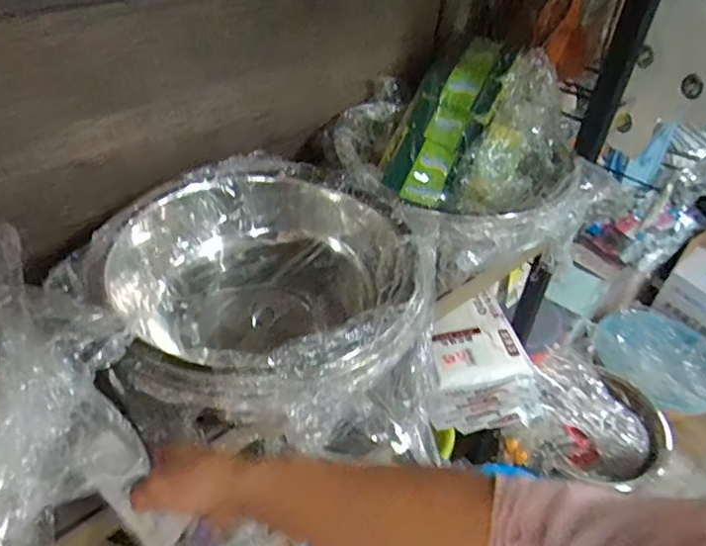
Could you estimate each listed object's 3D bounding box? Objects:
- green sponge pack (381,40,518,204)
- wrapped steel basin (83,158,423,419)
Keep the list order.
[{"bbox_3d":[0.139,-0.227,0.850,0.102,0.036,0.335,23,73,20],"label":"green sponge pack"},{"bbox_3d":[-0.092,0.017,0.615,0.329,0.144,0.342,2,42,-2],"label":"wrapped steel basin"}]

